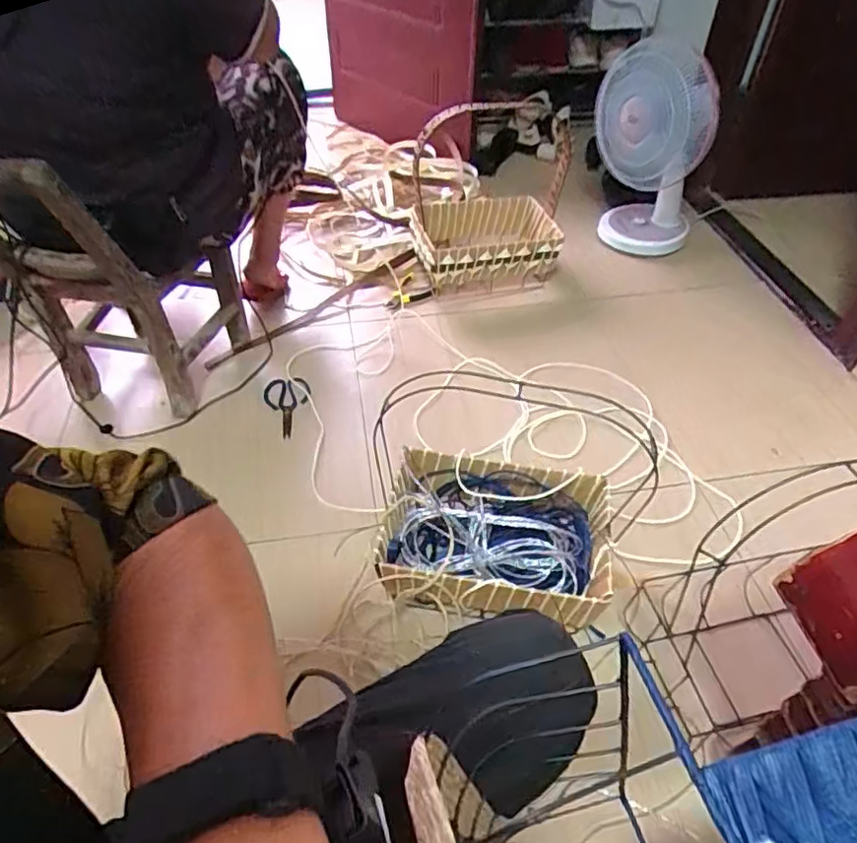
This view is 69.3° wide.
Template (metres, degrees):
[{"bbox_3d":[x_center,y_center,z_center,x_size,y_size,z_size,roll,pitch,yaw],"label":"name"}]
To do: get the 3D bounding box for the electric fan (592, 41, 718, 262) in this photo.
[{"bbox_3d":[0.588,-0.733,1.651,0.283,0.498,0.355,8,47,10],"label":"electric fan"}]

